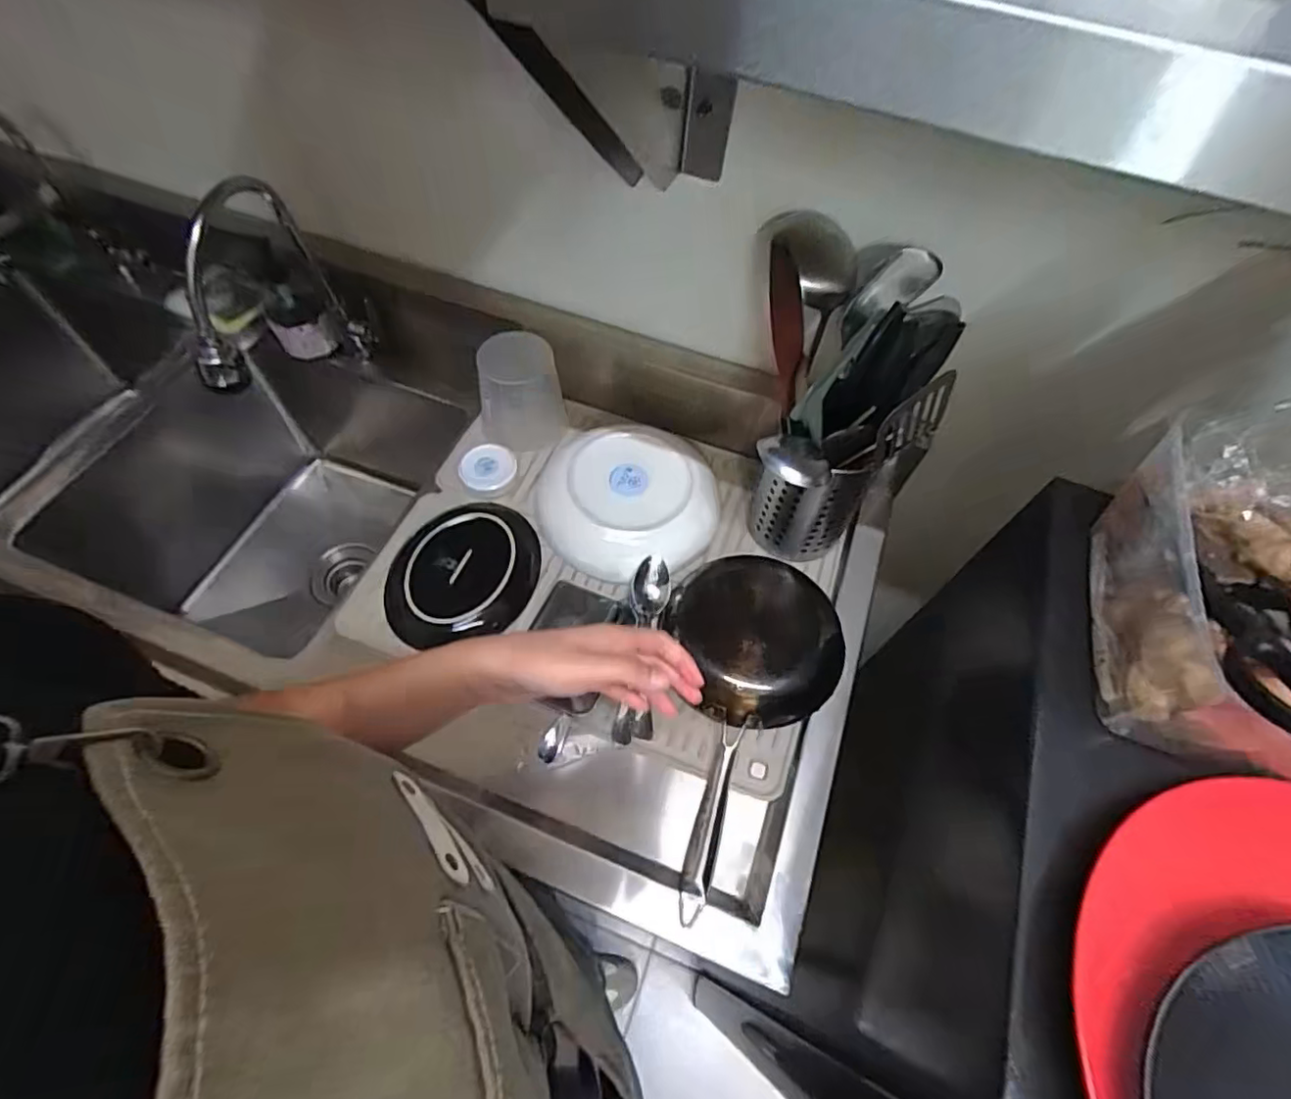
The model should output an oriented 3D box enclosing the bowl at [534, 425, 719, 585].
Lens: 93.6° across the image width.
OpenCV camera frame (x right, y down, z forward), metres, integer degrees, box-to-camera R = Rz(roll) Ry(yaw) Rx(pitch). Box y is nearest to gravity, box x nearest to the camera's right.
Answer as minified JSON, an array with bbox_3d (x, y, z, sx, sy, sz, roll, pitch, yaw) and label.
[{"bbox_3d":[-0.021,-0.063,0.750,0.216,0.056,0.197,2,60,-3],"label":"bowl"}]

